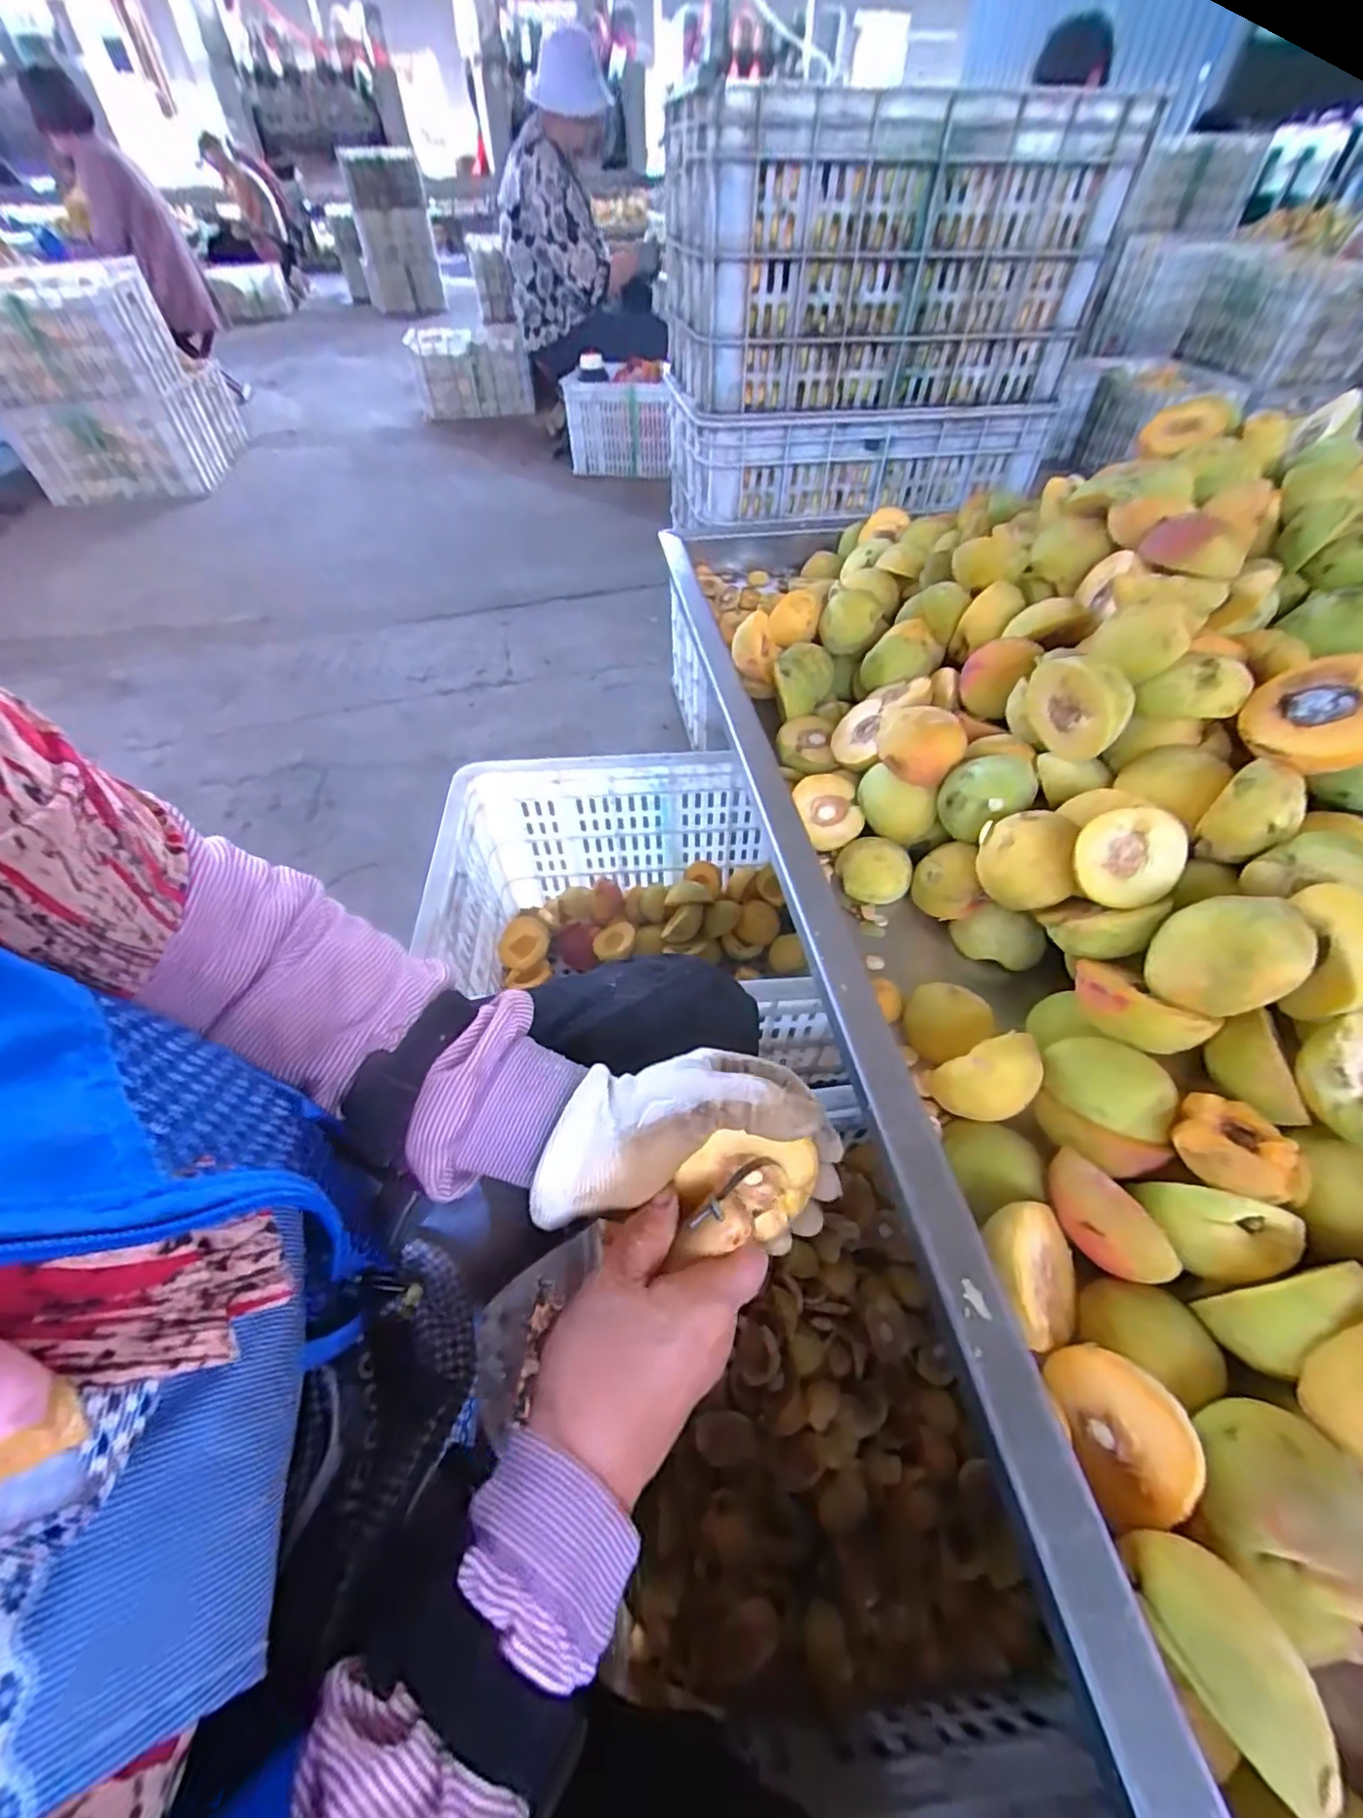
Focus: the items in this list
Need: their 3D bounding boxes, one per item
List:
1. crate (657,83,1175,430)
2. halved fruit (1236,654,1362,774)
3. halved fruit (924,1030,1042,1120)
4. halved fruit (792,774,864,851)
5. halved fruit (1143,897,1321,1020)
[{"bbox_3d":[0.252,-0.816,0.807,0.530,0.259,0.244,-9,50,-7],"label":"crate"},{"bbox_3d":[0.359,-0.103,0.354,0.068,0.036,0.068,-17,52,35],"label":"halved fruit"},{"bbox_3d":[0.159,0.090,0.330,0.037,0.057,0.019,55,28,12],"label":"halved fruit"},{"bbox_3d":[0.112,-0.074,0.493,0.054,0.030,0.054,1,82,-5],"label":"halved fruit"},{"bbox_3d":[0.270,0.022,0.314,0.028,0.065,0.056,12,45,-43],"label":"halved fruit"}]

